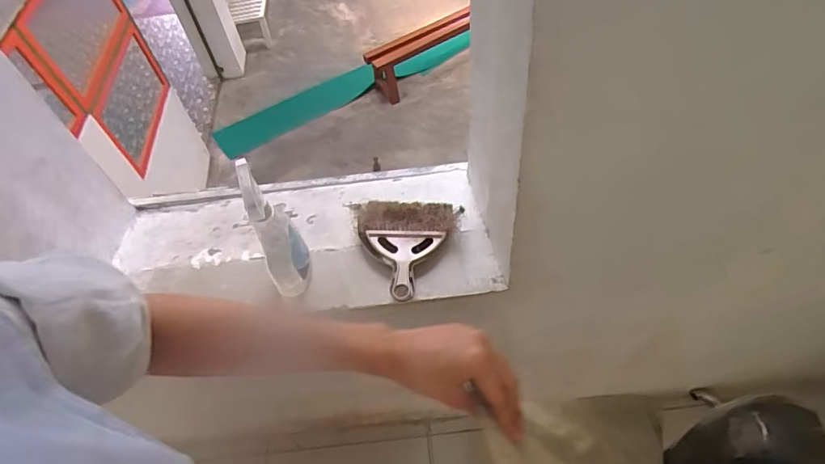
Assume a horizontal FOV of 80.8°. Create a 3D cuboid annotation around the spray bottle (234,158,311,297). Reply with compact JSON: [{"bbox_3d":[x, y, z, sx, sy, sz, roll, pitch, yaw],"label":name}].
[{"bbox_3d":[-0.198,0.000,0.706,0.062,0.197,0.107,-23,54,-13],"label":"spray bottle"}]

